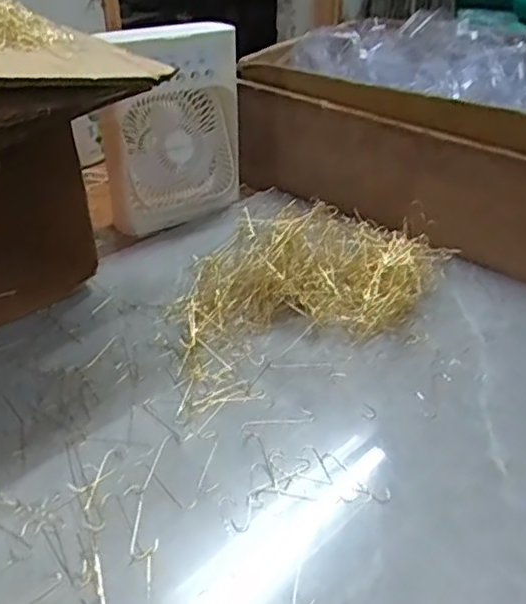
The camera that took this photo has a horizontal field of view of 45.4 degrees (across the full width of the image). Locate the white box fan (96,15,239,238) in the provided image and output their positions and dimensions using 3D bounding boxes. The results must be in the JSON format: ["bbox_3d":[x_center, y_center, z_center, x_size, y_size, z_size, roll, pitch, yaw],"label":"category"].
[{"bbox_3d":[-0.125,-0.237,0.854,0.187,0.248,0.078,-25,41,-33],"label":"white box fan"}]

